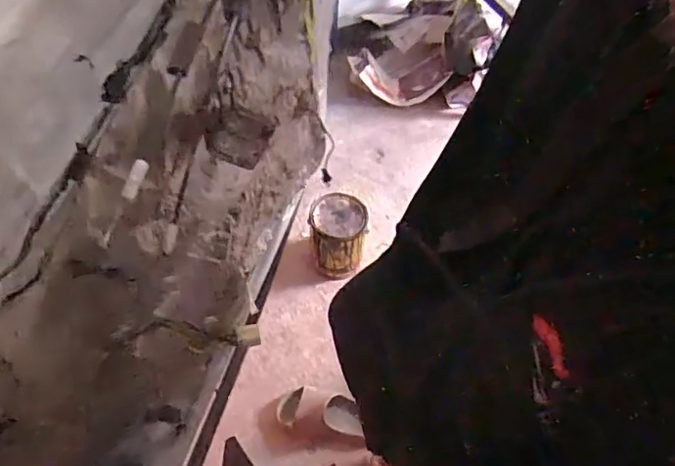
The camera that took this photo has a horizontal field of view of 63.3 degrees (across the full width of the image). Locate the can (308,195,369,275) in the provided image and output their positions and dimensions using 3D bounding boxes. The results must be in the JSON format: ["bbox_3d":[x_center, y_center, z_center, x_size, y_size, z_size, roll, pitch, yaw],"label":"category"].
[{"bbox_3d":[-0.003,0.007,1.625,0.158,0.183,0.172,2,58,-3],"label":"can"}]

